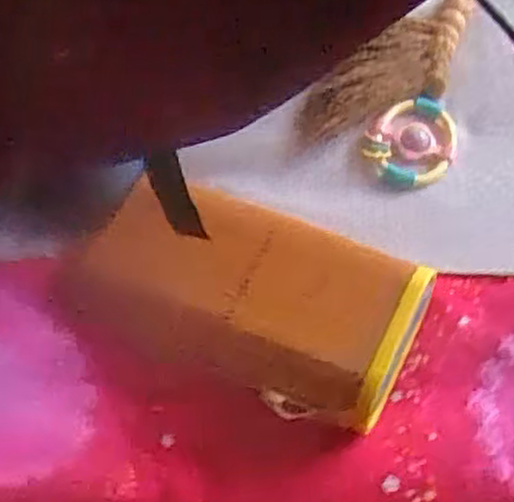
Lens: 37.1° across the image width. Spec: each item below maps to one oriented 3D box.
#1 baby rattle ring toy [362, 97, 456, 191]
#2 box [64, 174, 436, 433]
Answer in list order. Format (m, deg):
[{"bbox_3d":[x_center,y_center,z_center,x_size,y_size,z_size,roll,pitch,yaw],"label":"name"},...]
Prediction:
[{"bbox_3d":[0.174,-0.120,0.850,0.104,0.013,0.094,-29,77,-8],"label":"baby rattle ring toy"},{"bbox_3d":[-0.011,0.040,0.753,0.345,0.078,0.176,25,64,16],"label":"box"}]

